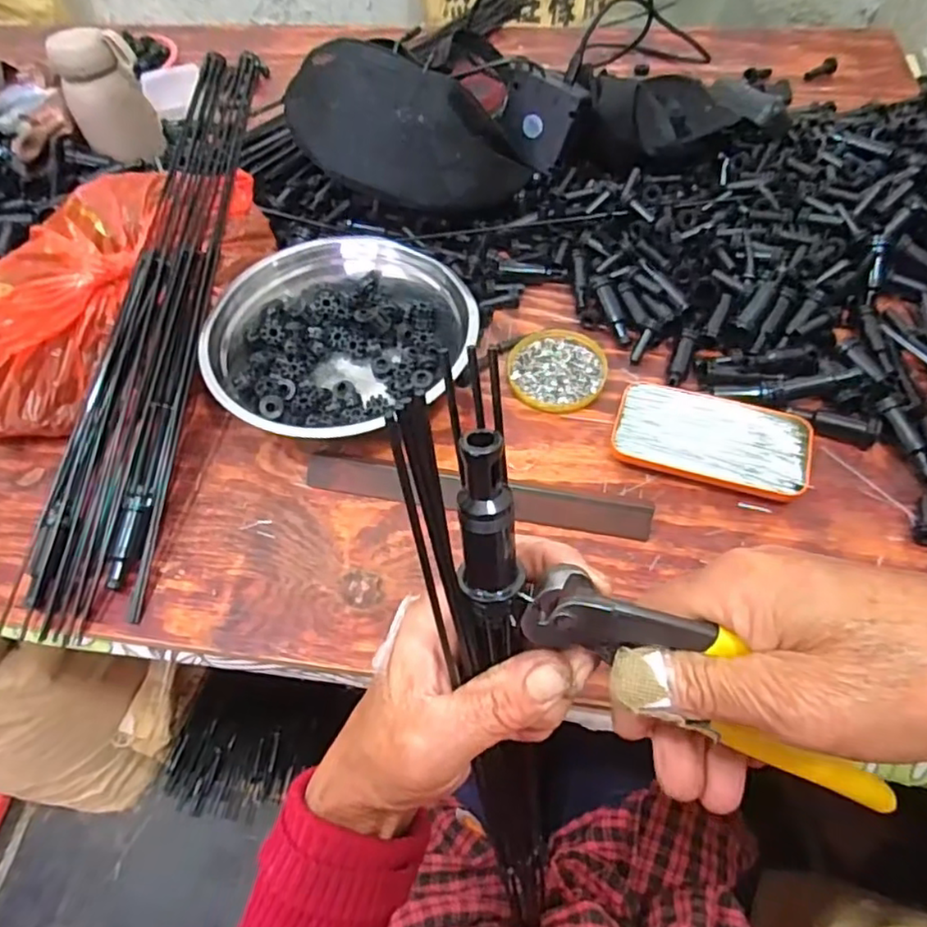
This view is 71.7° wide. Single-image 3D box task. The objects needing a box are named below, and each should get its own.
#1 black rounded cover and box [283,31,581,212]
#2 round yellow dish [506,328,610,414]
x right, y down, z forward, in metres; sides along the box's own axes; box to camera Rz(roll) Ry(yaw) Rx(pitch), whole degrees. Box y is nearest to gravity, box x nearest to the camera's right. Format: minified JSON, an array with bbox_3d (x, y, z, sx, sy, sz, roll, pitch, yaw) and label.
[{"bbox_3d":[-0.025,-0.327,0.620,0.273,0.088,0.134,3,60,-9],"label":"black rounded cover and box"},{"bbox_3d":[0.082,-0.084,0.561,0.082,0.007,0.087,-2,57,2],"label":"round yellow dish"}]

